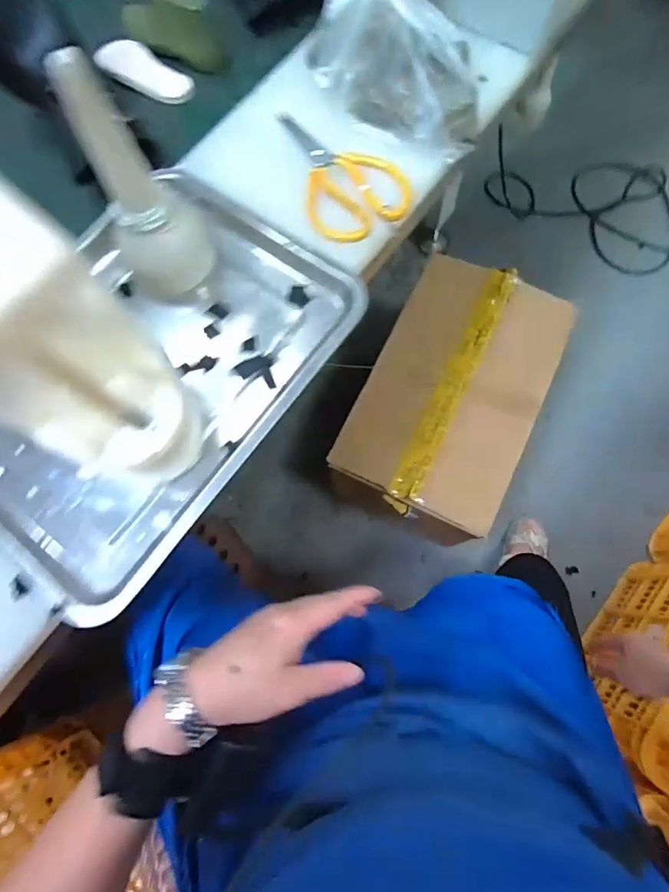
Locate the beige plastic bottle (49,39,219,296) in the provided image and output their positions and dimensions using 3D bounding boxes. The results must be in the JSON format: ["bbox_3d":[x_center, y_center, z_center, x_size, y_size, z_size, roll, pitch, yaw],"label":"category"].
[{"bbox_3d":[-0.163,-0.212,0.401,0.069,0.193,0.073,15,75,6],"label":"beige plastic bottle"}]

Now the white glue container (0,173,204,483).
[{"bbox_3d":[-0.227,-0.077,0.368,0.227,0.175,0.136,41,79,12],"label":"white glue container"}]

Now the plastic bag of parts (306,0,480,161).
[{"bbox_3d":[0.066,-0.403,0.484,0.218,0.098,0.091,37,78,11],"label":"plastic bag of parts"}]

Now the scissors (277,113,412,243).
[{"bbox_3d":[0.000,-0.297,0.502,0.103,0.019,0.178,-30,75,-7],"label":"scissors"}]

